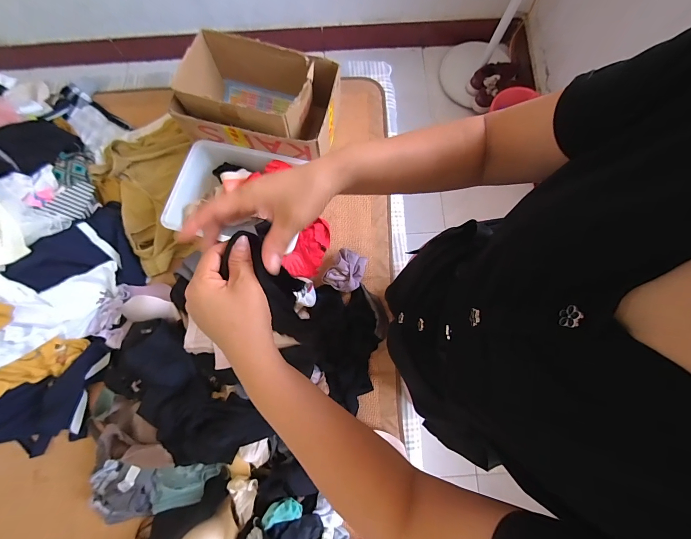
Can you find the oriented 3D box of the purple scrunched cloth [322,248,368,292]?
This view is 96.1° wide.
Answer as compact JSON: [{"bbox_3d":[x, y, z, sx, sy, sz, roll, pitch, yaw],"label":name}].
[{"bbox_3d":[0.004,0.002,0.877,0.097,0.049,0.122,28,81,5],"label":"purple scrunched cloth"}]

